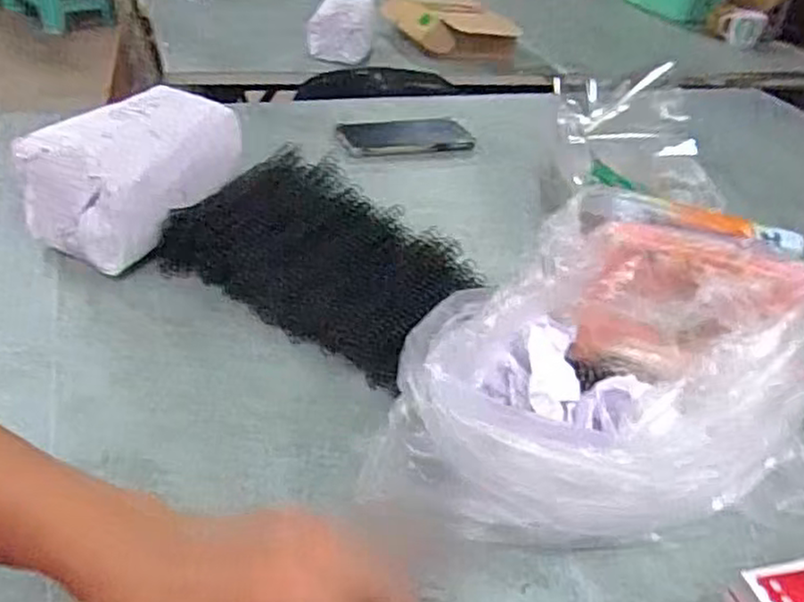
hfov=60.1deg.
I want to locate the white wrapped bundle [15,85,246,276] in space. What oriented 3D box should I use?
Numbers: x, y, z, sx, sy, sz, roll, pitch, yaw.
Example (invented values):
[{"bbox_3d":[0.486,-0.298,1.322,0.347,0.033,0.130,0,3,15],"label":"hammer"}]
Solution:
[{"bbox_3d":[-0.232,-0.112,0.634,0.122,0.112,0.179,22,37,20],"label":"white wrapped bundle"}]

